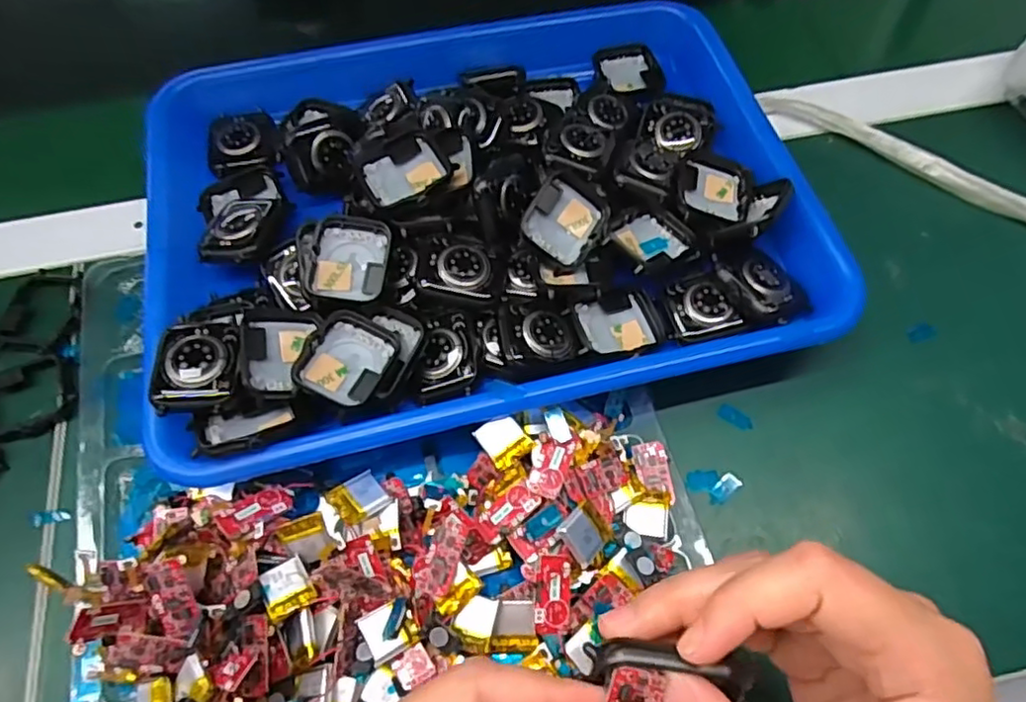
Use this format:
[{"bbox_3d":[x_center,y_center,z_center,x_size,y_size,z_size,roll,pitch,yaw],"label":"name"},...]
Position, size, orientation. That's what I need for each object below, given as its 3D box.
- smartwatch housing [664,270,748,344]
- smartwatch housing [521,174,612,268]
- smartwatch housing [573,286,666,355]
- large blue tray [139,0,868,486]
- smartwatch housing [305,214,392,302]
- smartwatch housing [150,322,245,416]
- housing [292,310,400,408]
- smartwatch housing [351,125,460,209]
[{"bbox_3d":[0.090,-0.023,0.305,0.033,0.013,0.034,-20,64,-10],"label":"smartwatch housing"},{"bbox_3d":[0.026,-0.064,0.309,0.037,0.011,0.045,37,75,-11],"label":"smartwatch housing"},{"bbox_3d":[0.050,-0.014,0.303,0.041,0.014,0.034,-18,64,-9],"label":"smartwatch housing"},{"bbox_3d":[-0.022,-0.086,0.340,0.321,0.051,0.267,-12,63,-6],"label":"large blue tray"},{"bbox_3d":[-0.076,-0.043,0.299,0.035,0.008,0.041,8,76,-3],"label":"smartwatch housing"},{"bbox_3d":[-0.135,0.006,0.275,0.037,0.015,0.041,-10,63,-5],"label":"smartwatch housing"},{"bbox_3d":[-0.073,0.003,0.279,0.035,0.008,0.040,22,65,12],"label":"housing"},{"bbox_3d":[-0.053,-0.089,0.310,0.041,0.012,0.038,-25,65,-12],"label":"smartwatch housing"}]

